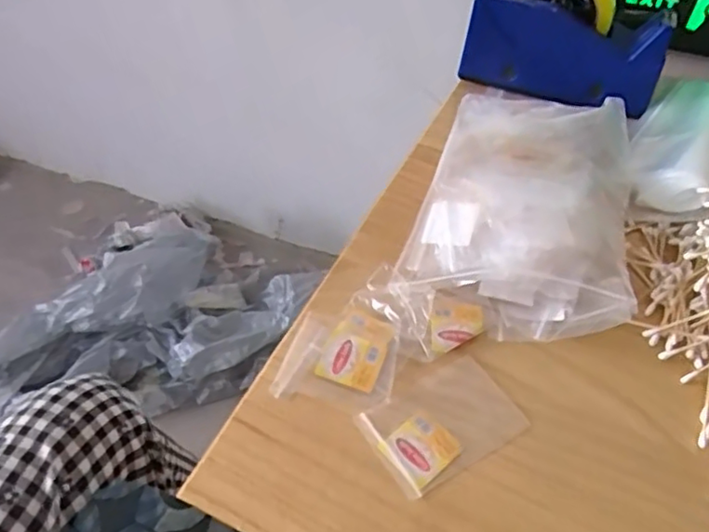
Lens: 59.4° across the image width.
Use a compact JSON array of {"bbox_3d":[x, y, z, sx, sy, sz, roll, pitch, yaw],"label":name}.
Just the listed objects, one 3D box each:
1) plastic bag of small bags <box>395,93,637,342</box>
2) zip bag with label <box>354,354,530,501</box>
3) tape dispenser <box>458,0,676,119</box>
[{"bbox_3d":[0.152,-0.064,0.539,0.167,0.052,0.277,15,50,11],"label":"plastic bag of small bags"},{"bbox_3d":[0.060,0.105,0.418,0.099,0.005,0.066,-24,54,-22],"label":"zip bag with label"},{"bbox_3d":[0.221,-0.240,0.646,0.200,0.125,0.061,22,51,16],"label":"tape dispenser"}]

